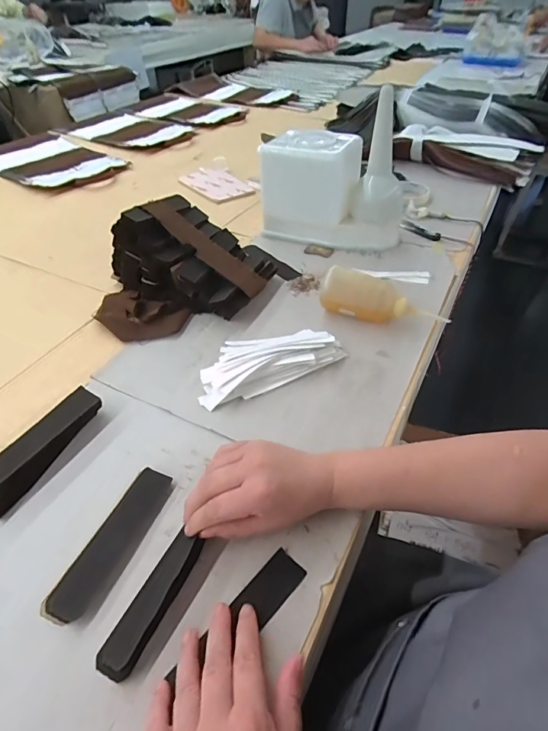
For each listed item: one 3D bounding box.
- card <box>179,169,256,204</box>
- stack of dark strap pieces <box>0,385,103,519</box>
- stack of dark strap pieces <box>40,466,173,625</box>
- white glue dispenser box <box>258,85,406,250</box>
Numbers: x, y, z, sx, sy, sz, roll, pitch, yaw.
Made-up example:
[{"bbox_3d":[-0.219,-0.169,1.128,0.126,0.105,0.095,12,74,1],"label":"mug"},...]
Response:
[{"bbox_3d":[-0.142,-0.437,1.018,0.114,0.011,0.203,-27,49,-25],"label":"card"},{"bbox_3d":[-0.246,0.086,0.450,0.037,0.032,0.147,18,47,19],"label":"stack of dark strap pieces"},{"bbox_3d":[-0.149,0.158,0.391,0.041,0.012,0.144,17,46,19],"label":"stack of dark strap pieces"},{"bbox_3d":[0.111,-0.343,0.765,0.249,0.233,0.147,12,47,15],"label":"white glue dispenser box"}]

